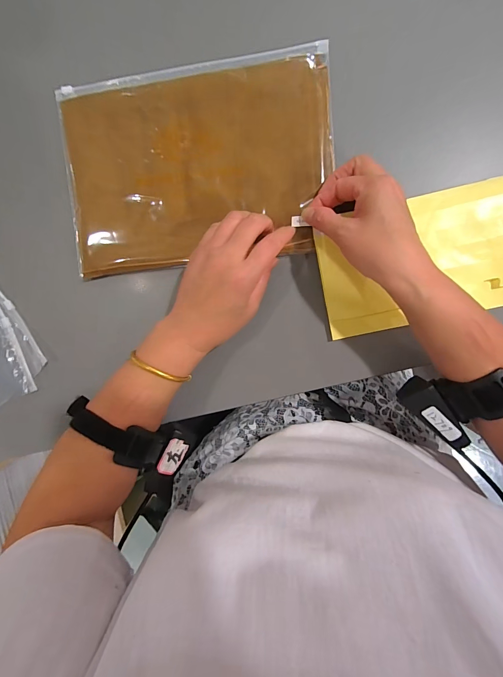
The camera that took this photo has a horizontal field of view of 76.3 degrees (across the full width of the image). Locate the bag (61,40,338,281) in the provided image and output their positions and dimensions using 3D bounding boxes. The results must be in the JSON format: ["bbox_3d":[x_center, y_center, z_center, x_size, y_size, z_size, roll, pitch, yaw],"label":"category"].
[{"bbox_3d":[-0.060,-0.182,0.343,0.286,0.020,0.196,-5,96,5],"label":"bag"}]

